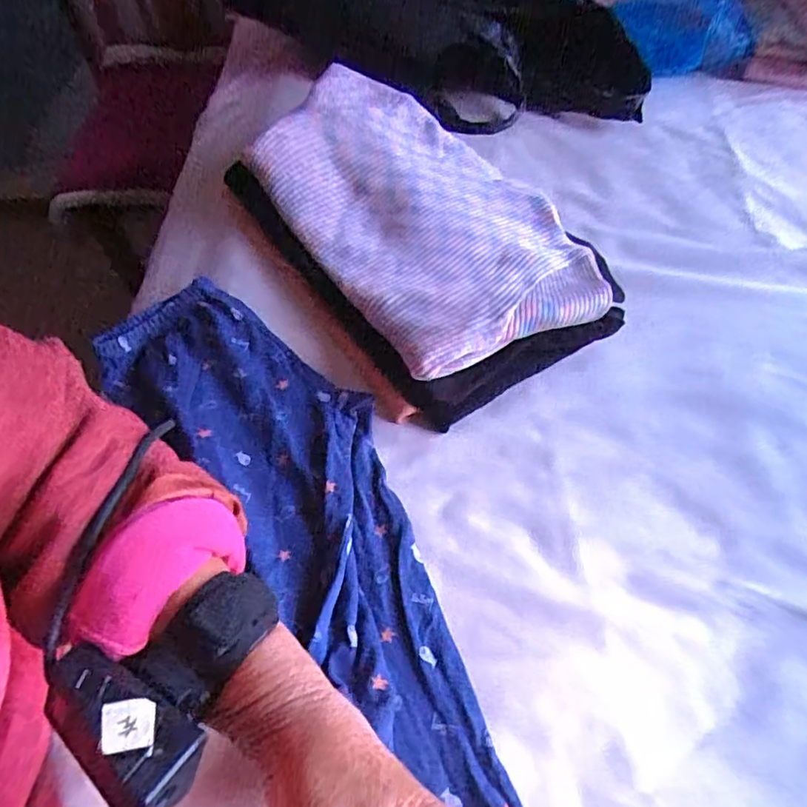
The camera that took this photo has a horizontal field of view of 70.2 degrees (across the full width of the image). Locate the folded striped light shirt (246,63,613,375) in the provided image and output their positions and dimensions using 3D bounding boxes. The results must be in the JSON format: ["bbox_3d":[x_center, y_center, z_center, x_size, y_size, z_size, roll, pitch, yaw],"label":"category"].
[{"bbox_3d":[0.017,-0.215,0.622,0.245,0.059,0.434,-28,61,-18],"label":"folded striped light shirt"}]

